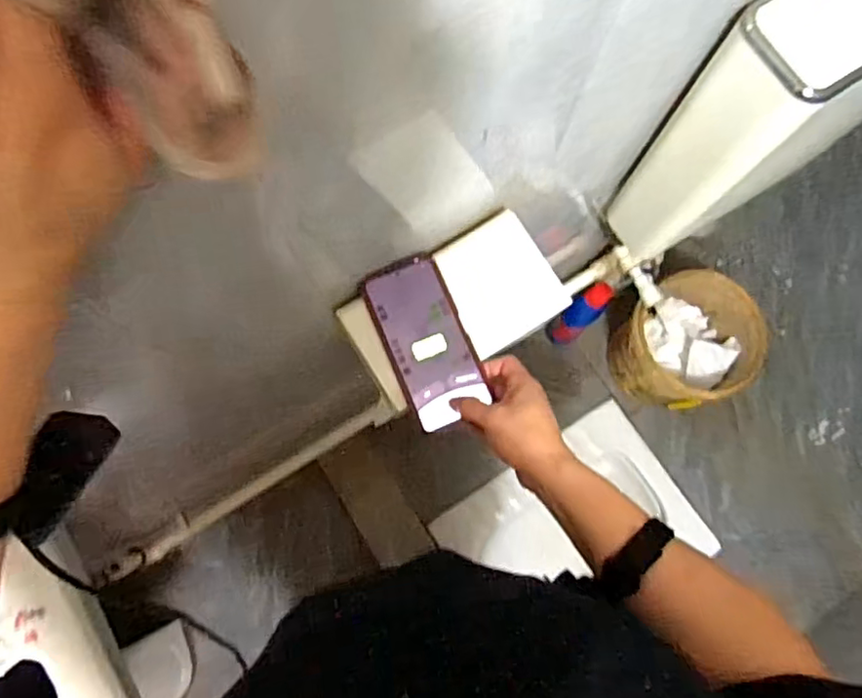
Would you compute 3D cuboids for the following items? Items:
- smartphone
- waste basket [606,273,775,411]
[{"bbox_3d":[-0.004,-0.010,0.585,0.076,0.012,0.162,-20,79,-3],"label":"smartphone"},{"bbox_3d":[0.539,-0.016,1.330,0.256,0.221,0.265,1,78,-3],"label":"waste basket"}]

